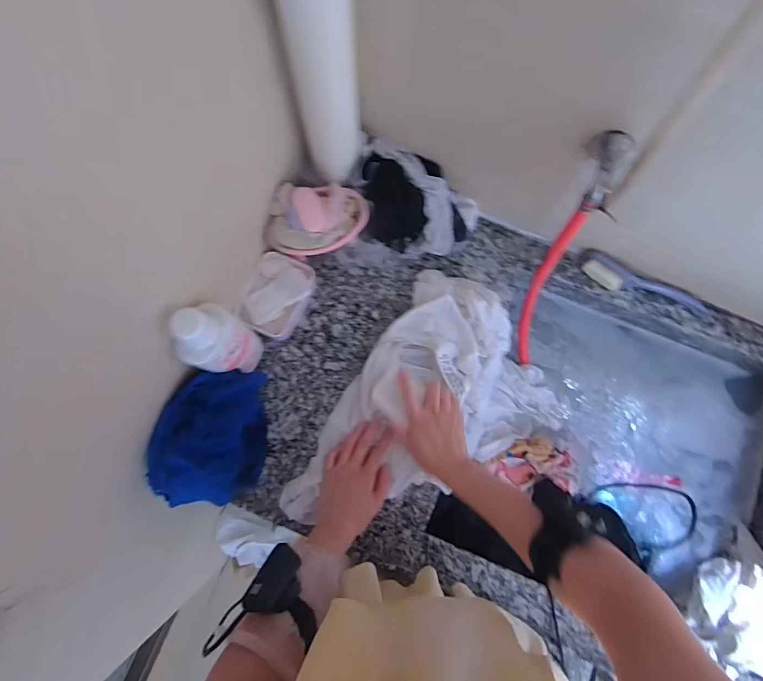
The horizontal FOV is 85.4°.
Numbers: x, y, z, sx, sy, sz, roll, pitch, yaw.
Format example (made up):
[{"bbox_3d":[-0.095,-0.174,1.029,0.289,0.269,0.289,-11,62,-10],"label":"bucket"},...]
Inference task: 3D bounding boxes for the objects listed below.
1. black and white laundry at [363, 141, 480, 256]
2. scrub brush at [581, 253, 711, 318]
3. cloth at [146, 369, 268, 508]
[{"bbox_3d":[0.060,-0.211,0.670,0.186,0.105,0.117,19,79,2],"label":"black and white laundry"},{"bbox_3d":[0.449,-0.091,0.696,0.223,0.036,0.048,19,79,2],"label":"scrub brush"},{"bbox_3d":[-0.238,0.136,0.591,0.125,0.107,0.188,11,79,1],"label":"cloth"}]

